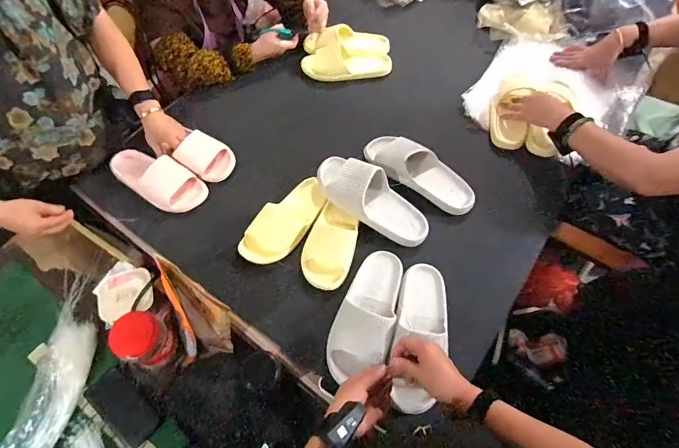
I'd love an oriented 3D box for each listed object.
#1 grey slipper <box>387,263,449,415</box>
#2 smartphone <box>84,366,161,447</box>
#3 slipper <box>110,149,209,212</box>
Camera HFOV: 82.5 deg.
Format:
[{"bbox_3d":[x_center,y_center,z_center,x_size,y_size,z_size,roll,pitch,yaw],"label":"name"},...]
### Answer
[{"bbox_3d":[0.148,0.193,0.700,0.090,0.065,0.270,10,63,6],"label":"grey slipper"},{"bbox_3d":[-0.432,0.360,0.769,0.160,0.017,0.080,35,67,18],"label":"smartphone"},{"bbox_3d":[-0.432,-0.113,0.914,0.228,0.066,0.108,29,65,16],"label":"slipper"}]

